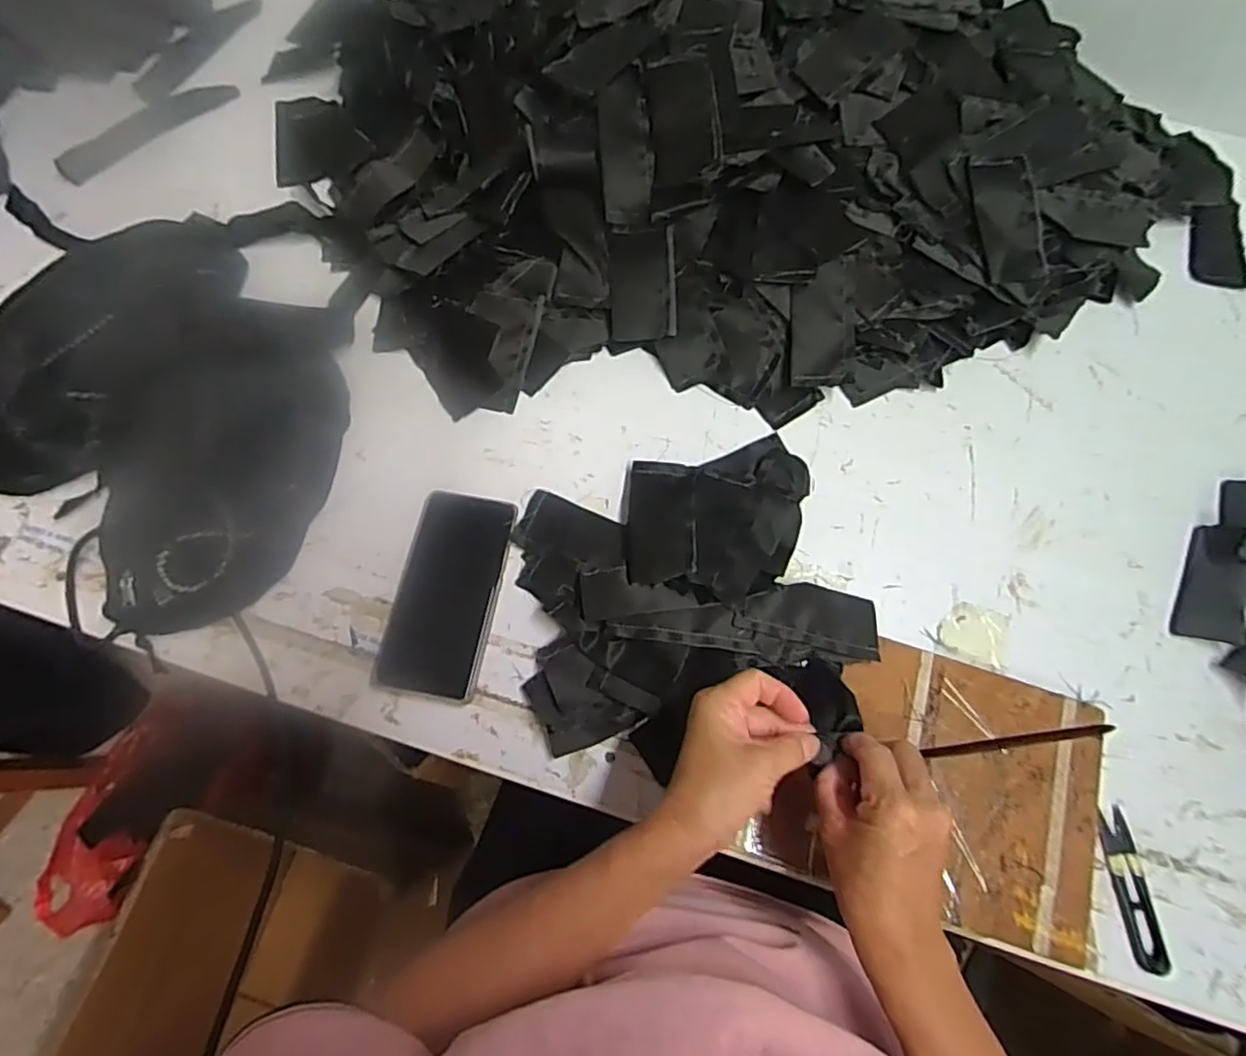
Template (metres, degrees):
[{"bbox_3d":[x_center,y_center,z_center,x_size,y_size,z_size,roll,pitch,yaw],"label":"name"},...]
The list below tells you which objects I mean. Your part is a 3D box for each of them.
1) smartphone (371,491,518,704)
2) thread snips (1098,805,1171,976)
[{"bbox_3d":[-0.138,0.050,0.518,0.078,0.012,0.161,10,69,2],"label":"smartphone"},{"bbox_3d":[0.356,0.251,0.459,0.025,0.004,0.101,0,68,-2],"label":"thread snips"}]

